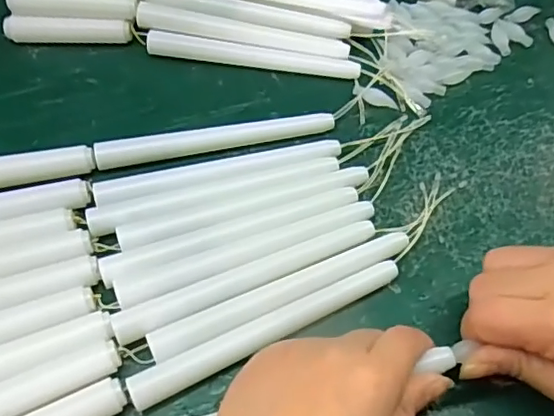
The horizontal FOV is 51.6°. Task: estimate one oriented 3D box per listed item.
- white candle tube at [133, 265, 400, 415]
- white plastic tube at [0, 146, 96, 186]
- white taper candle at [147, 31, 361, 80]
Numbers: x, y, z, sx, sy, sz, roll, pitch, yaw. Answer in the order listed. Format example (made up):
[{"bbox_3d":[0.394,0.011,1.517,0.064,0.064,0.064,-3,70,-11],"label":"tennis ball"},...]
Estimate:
[{"bbox_3d":[-0.004,0.060,0.295,0.147,0.016,0.016,-25,62,-14],"label":"white candle tube"},{"bbox_3d":[-0.153,-0.022,0.341,0.087,0.018,0.017,-10,59,-6],"label":"white plastic tube"},{"bbox_3d":[-0.016,-0.107,0.399,0.146,0.013,0.019,8,59,5],"label":"white taper candle"}]

